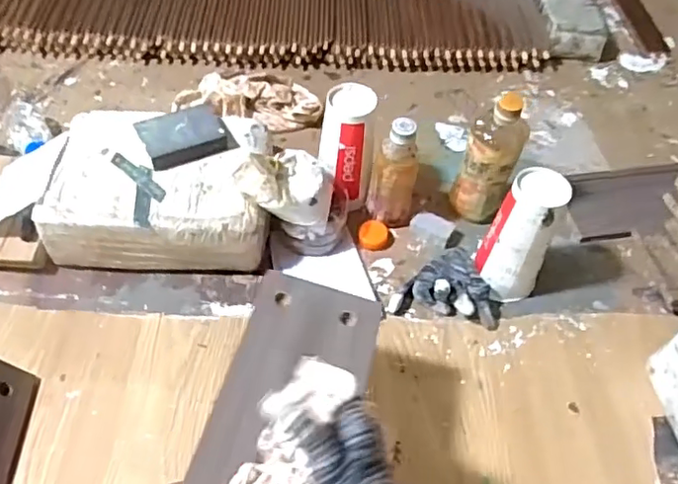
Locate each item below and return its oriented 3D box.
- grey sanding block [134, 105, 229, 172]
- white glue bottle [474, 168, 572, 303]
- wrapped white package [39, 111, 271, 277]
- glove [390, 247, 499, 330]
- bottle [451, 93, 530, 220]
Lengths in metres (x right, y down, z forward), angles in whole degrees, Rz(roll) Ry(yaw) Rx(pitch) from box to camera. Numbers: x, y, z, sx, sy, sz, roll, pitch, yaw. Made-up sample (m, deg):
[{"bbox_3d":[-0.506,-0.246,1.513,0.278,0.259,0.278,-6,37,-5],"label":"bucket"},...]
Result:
[{"bbox_3d":[-0.195,-0.134,0.744,0.100,0.030,0.065,-21,57,-16],"label":"grey sanding block"},{"bbox_3d":[0.219,-0.004,0.708,0.080,0.166,0.071,27,57,18],"label":"white glue bottle"},{"bbox_3d":[-0.226,-0.063,0.764,0.268,0.102,0.200,2,53,0],"label":"wrapped white package"},{"bbox_3d":[0.140,0.044,0.744,0.135,0.042,0.114,9,54,5],"label":"glove"},{"bbox_3d":[0.197,-0.106,0.768,0.073,0.197,0.057,23,56,15],"label":"bottle"}]

